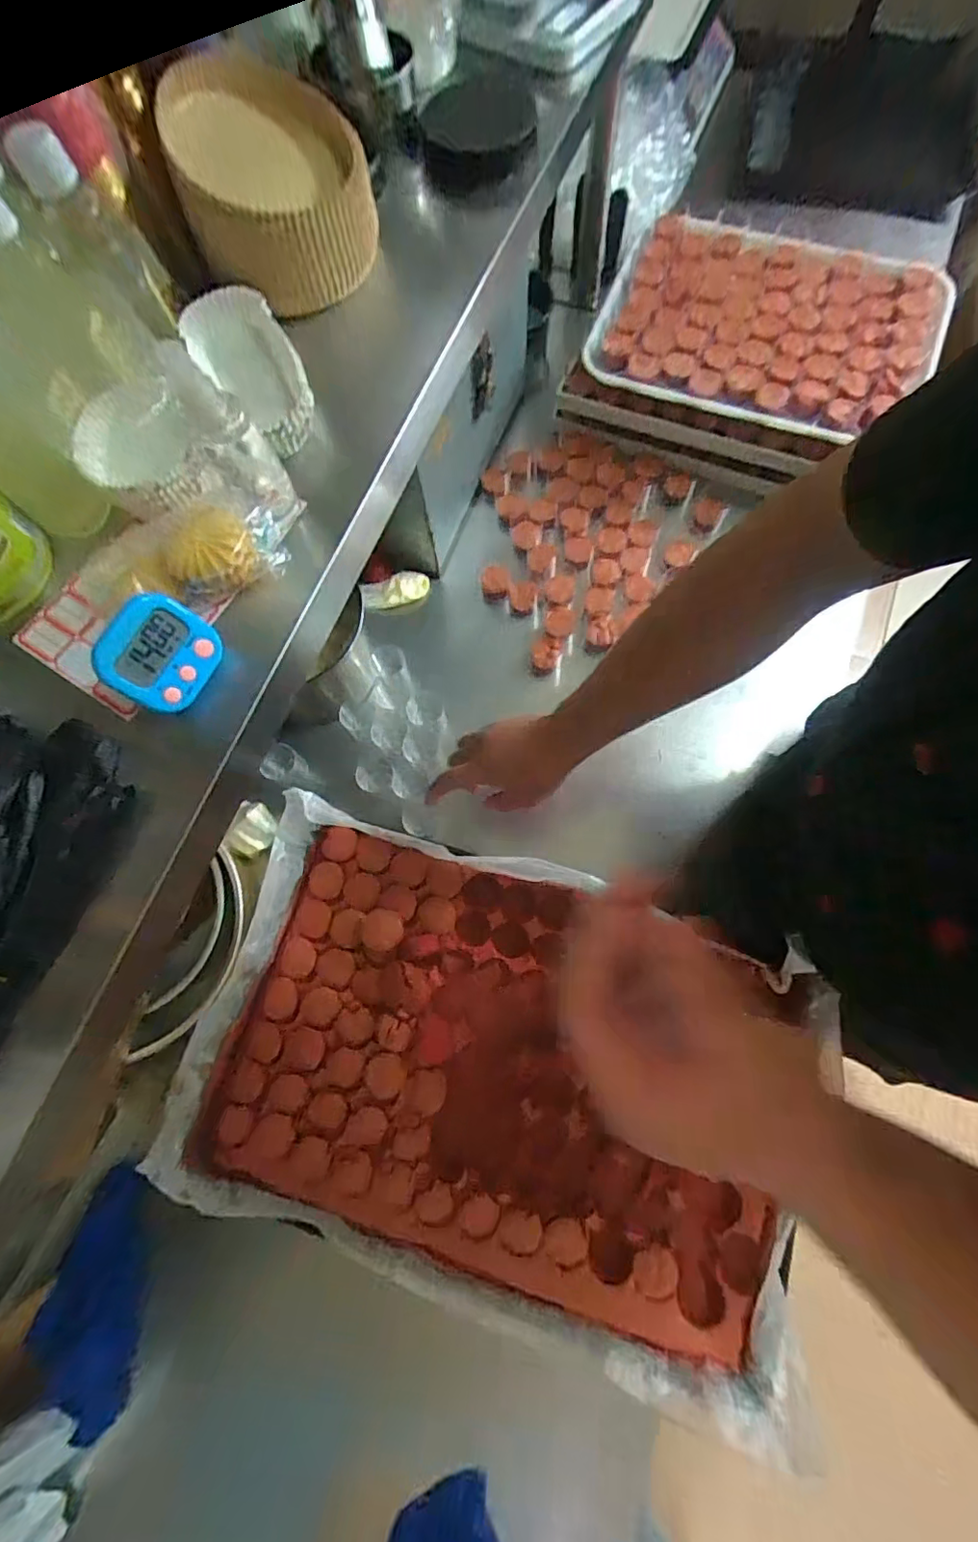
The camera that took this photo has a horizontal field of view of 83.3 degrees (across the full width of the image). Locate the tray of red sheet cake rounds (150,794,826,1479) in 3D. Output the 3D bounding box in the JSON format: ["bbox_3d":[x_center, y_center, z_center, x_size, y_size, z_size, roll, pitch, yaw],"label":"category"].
[{"bbox_3d":[0.010,0.300,0.569,0.605,0.052,0.399,16,75,7],"label":"tray of red sheet cake rounds"}]

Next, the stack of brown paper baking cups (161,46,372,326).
[{"bbox_3d":[-0.174,-0.477,0.454,0.152,0.083,0.153,-19,74,-3],"label":"stack of brown paper baking cups"}]

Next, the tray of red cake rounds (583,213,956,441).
[{"bbox_3d":[0.366,-0.597,0.721,0.419,0.041,0.297,18,76,7],"label":"tray of red cake rounds"}]

